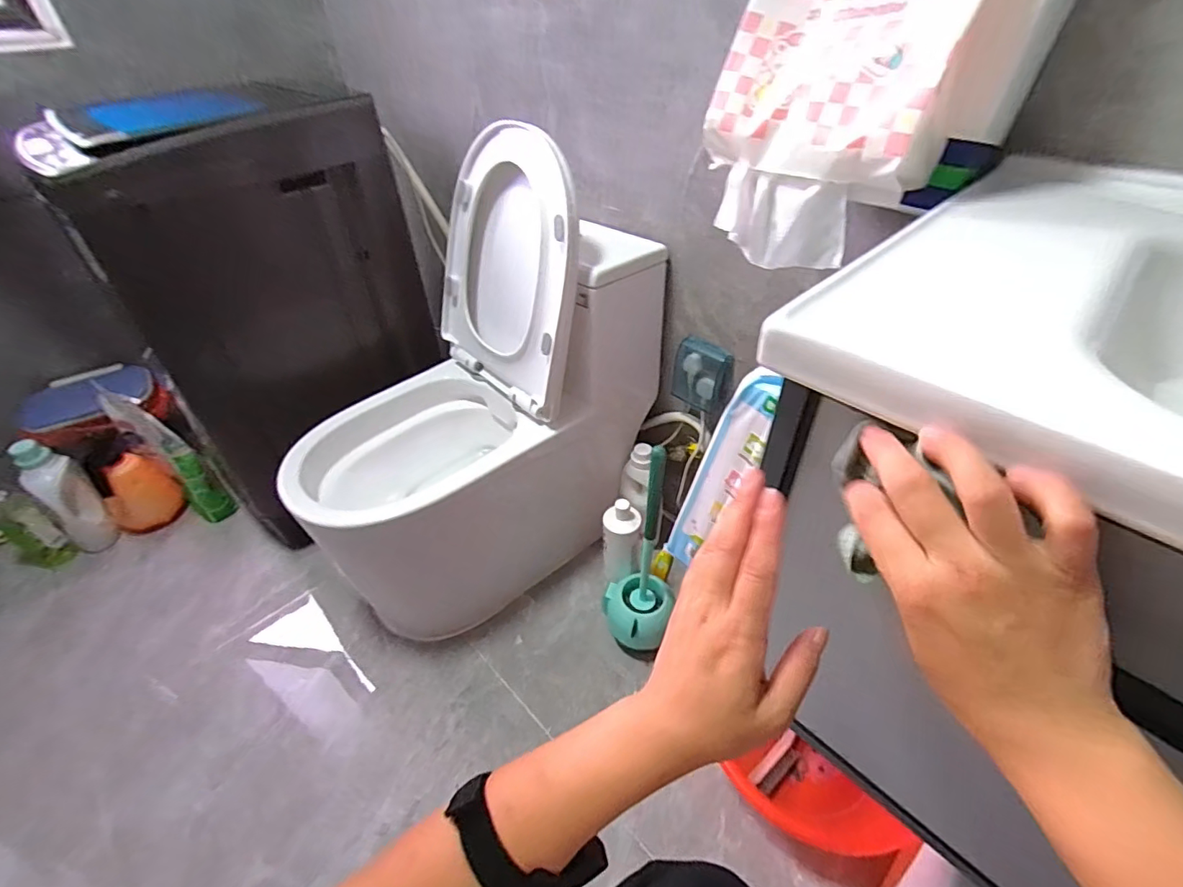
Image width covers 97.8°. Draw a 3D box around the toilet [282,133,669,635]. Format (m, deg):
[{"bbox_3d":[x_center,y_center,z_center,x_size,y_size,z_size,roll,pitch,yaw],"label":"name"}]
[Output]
[{"bbox_3d":[-0.241,-0.076,1.008,0.663,0.785,0.368,-28,48,-26],"label":"toilet"}]

